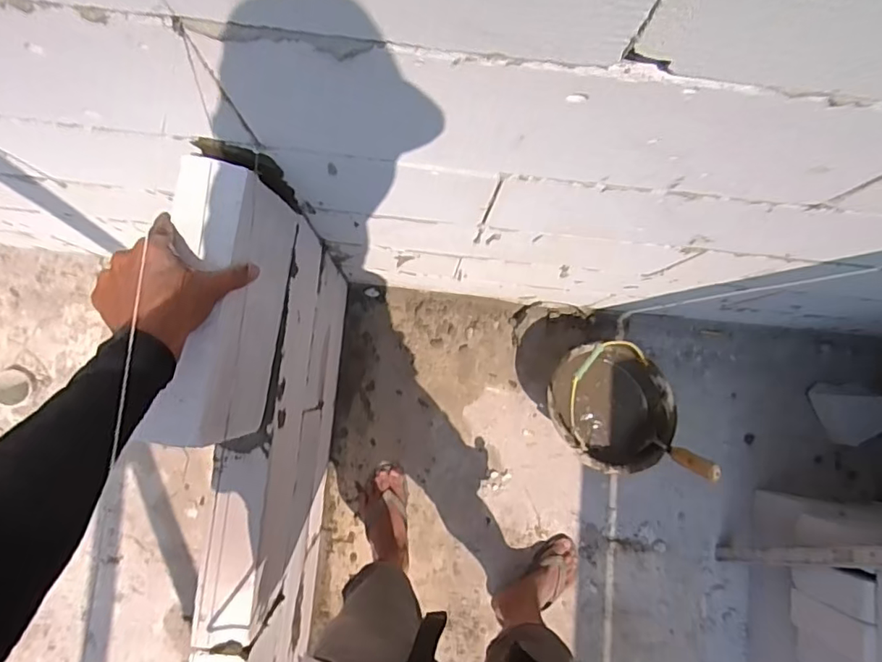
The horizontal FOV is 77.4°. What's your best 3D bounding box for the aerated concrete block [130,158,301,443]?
[{"bbox_3d":[-0.248,-0.022,0.645,0.078,0.197,0.283,8,84,-2],"label":"aerated concrete block"}]

